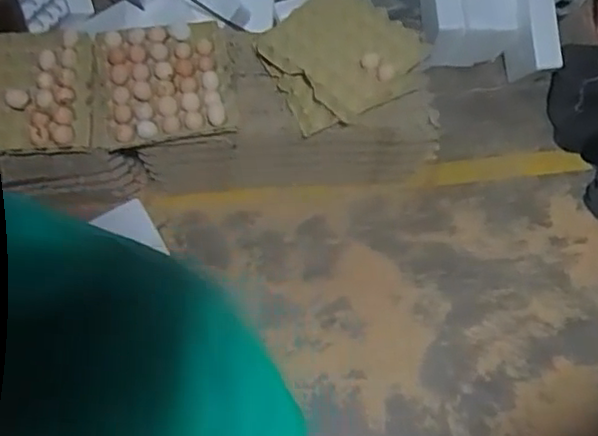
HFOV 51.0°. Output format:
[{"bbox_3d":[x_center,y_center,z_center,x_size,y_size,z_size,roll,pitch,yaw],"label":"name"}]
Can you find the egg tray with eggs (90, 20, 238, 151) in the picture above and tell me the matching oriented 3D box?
[{"bbox_3d":[-0.314,-0.304,1.411,0.306,0.095,0.297,-6,67,-3],"label":"egg tray with eggs"}]

